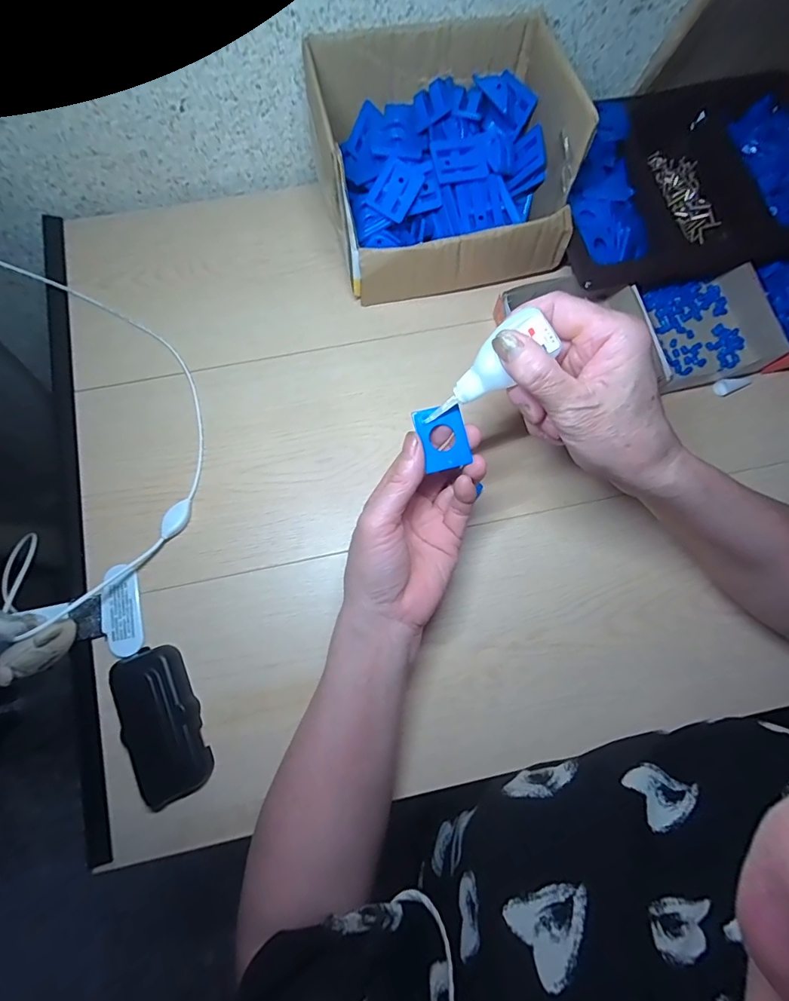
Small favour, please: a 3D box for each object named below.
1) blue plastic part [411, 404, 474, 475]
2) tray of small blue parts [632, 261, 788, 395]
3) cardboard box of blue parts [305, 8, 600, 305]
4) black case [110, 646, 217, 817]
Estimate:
[{"bbox_3d":[0.032,-0.042,0.293,0.032,0.011,0.038,-13,78,-3],"label":"blue plastic part"},{"bbox_3d":[0.295,-0.164,0.424,0.118,0.034,0.113,-8,78,-2],"label":"tray of small blue parts"},{"bbox_3d":[0.041,-0.288,0.398,0.207,0.121,0.176,-10,80,-2],"label":"cardboard box of blue parts"},{"bbox_3d":[-0.178,0.170,0.344,0.050,0.026,0.110,-20,79,-4],"label":"black case"}]

